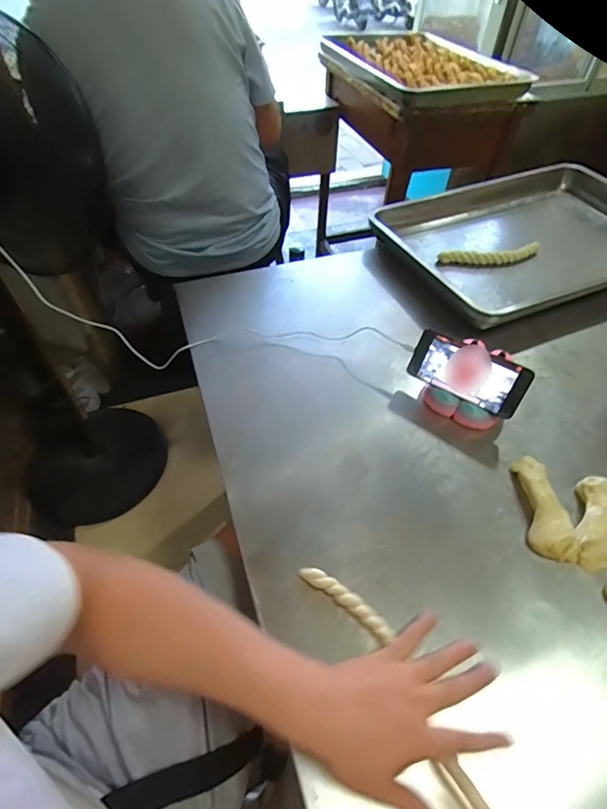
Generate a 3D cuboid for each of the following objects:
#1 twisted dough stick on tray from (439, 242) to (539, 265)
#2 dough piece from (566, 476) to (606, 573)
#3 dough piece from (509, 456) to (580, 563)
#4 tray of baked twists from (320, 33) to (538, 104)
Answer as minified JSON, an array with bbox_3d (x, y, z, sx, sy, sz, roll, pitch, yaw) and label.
[{"bbox_3d":[0.398,-0.316,0.909,0.214,0.030,0.034,-5,51,-4],"label":"twisted dough stick on tray"},{"bbox_3d":[0.364,0.146,0.524,0.050,0.031,0.118,22,54,16],"label":"dough piece"},{"bbox_3d":[0.305,0.127,0.541,0.053,0.029,0.138,4,51,2],"label":"dough piece"},{"bbox_3d":[0.344,-1.064,1.304,0.448,0.046,0.683,-16,53,-13],"label":"tray of baked twists"}]

